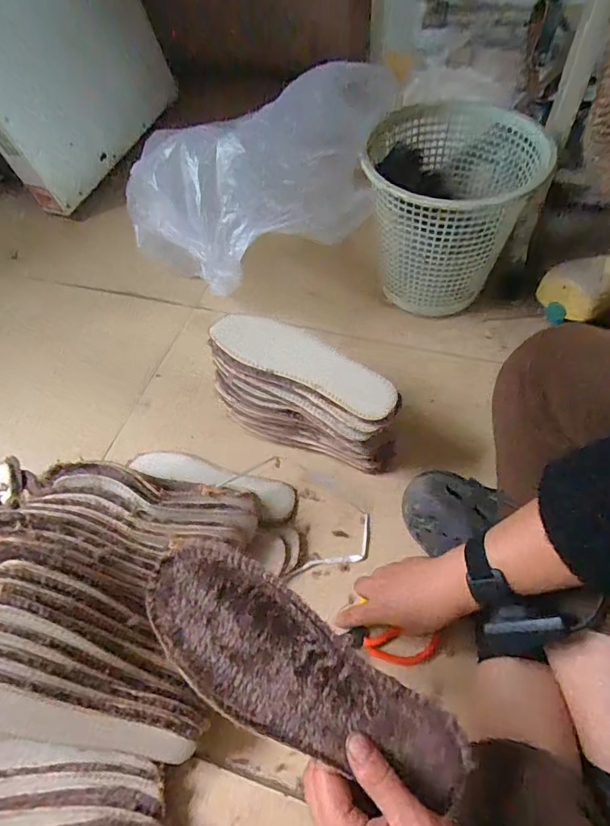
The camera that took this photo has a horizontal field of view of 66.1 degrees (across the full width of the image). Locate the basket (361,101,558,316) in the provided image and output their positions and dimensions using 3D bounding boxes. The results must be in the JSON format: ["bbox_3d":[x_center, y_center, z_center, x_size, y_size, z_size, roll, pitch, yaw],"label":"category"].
[{"bbox_3d":[0.216,-0.292,0.730,0.229,0.251,0.257,16,59,15],"label":"basket"}]

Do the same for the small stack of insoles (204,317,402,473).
[{"bbox_3d":[-0.001,-0.015,0.602,0.231,0.174,0.082,22,61,18],"label":"small stack of insoles"}]

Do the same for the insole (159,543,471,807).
[{"bbox_3d":[0.001,0.175,0.311,0.240,0.012,0.079,33,65,1],"label":"insole"}]

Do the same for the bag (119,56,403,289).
[{"bbox_3d":[-0.044,-0.337,0.654,0.399,0.180,0.185,-26,58,-12],"label":"bag"}]

